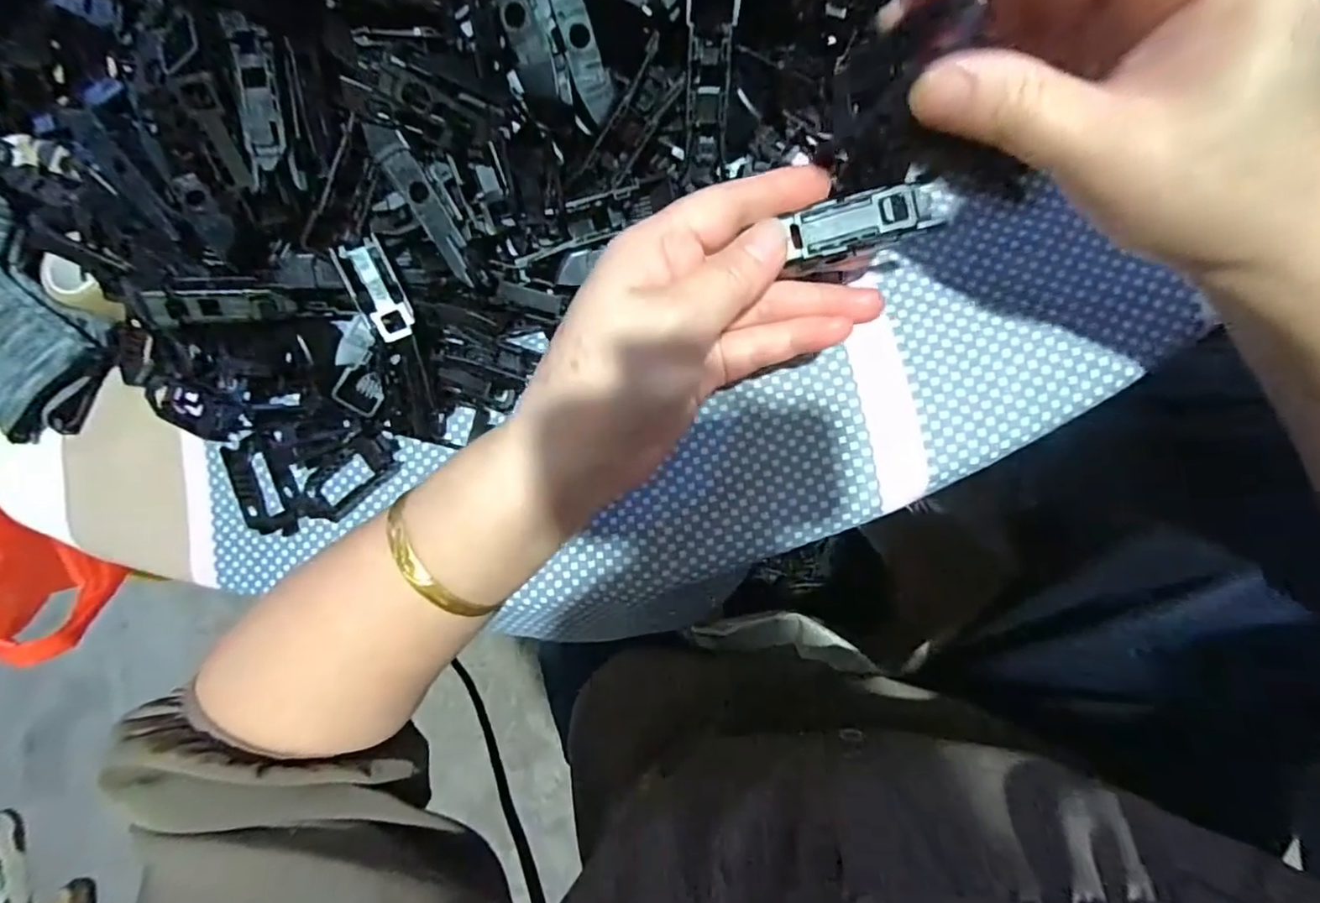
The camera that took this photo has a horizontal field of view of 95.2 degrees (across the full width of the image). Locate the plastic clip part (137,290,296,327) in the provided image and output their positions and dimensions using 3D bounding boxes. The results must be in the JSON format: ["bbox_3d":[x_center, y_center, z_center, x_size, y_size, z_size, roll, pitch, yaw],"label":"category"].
[{"bbox_3d":[-0.183,-0.061,0.252,0.053,0.016,0.007,-6,44,-15],"label":"plastic clip part"}]

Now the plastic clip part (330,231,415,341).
[{"bbox_3d":[-0.115,-0.065,0.245,0.018,0.007,0.041,-26,100,-12],"label":"plastic clip part"}]

